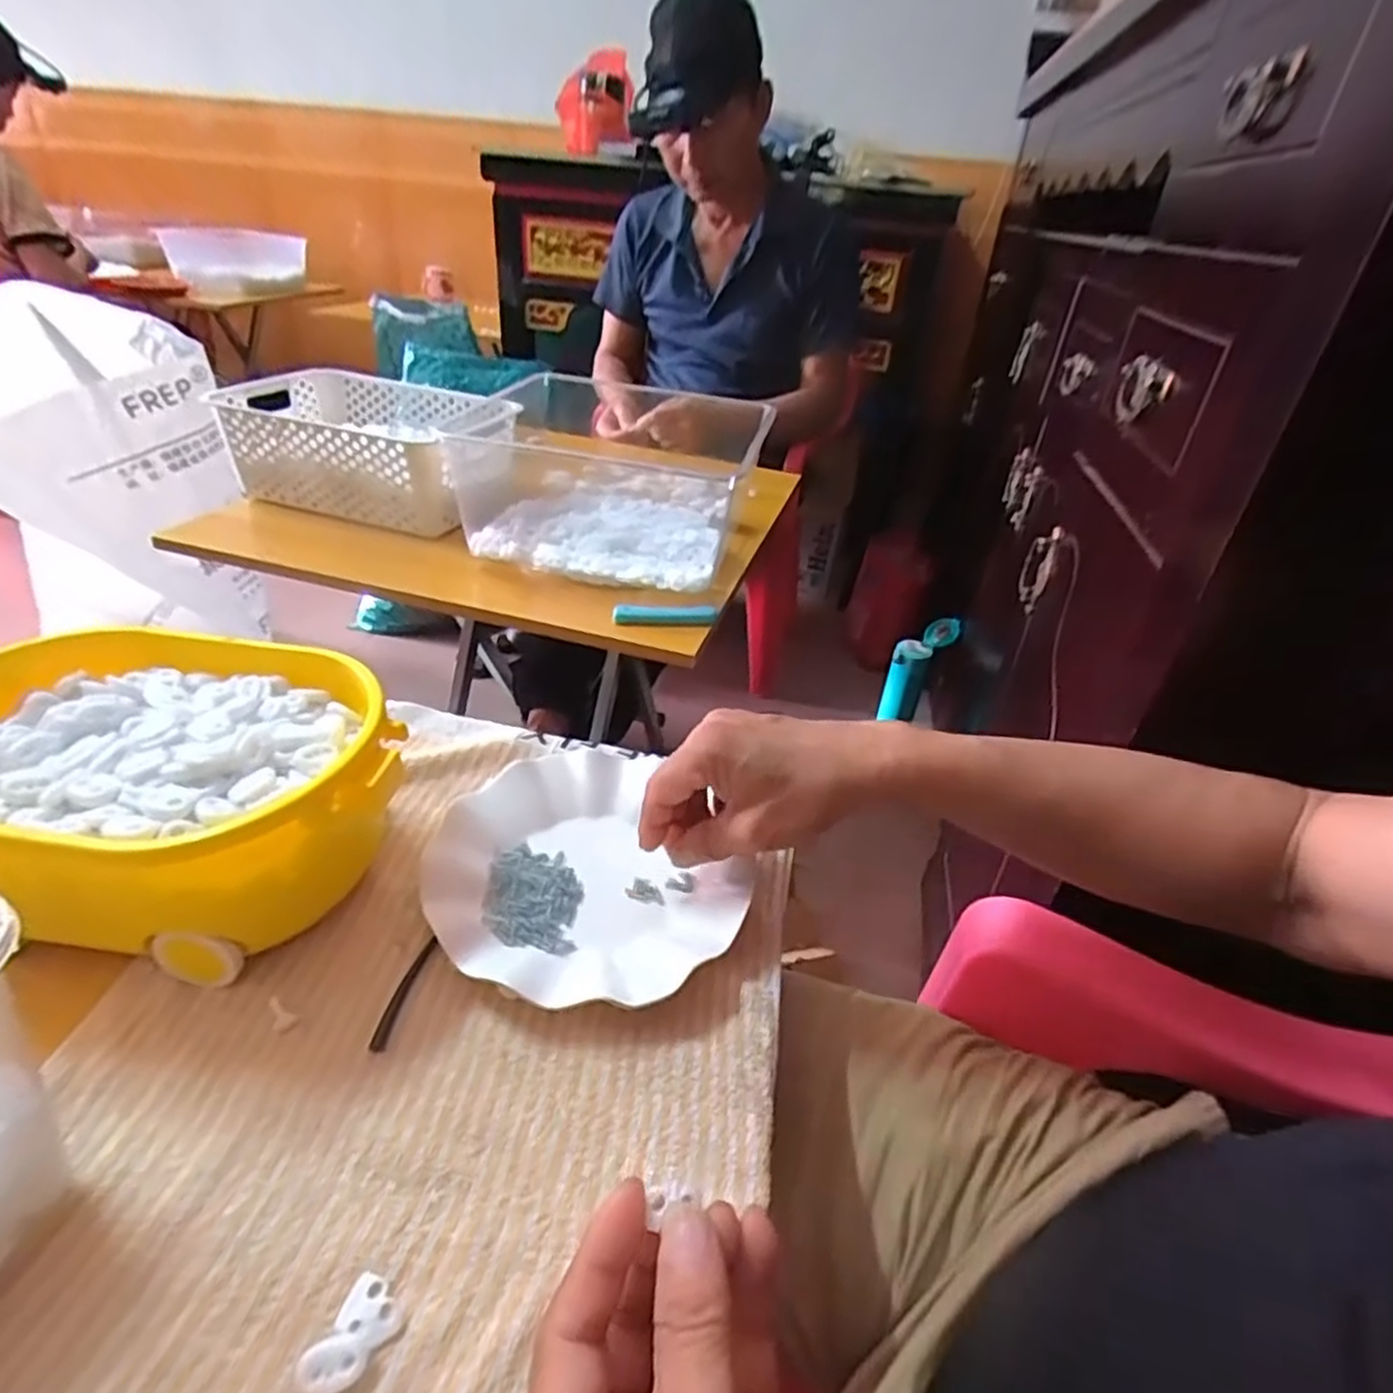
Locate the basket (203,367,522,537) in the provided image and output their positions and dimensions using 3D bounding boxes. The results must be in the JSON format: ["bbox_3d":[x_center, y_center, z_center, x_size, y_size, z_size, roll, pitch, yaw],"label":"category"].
[{"bbox_3d":[-0.372,-0.294,0.879,0.325,0.094,0.195,16,35,14],"label":"basket"}]

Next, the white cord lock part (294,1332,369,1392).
[{"bbox_3d":[-0.125,0.230,0.257,0.022,0.009,0.015,-1,35,-10],"label":"white cord lock part"}]

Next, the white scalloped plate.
[{"bbox_3d":[-0.067,0.101,0.429,0.157,0.022,0.180,-18,41,-31],"label":"white scalloped plate"}]

